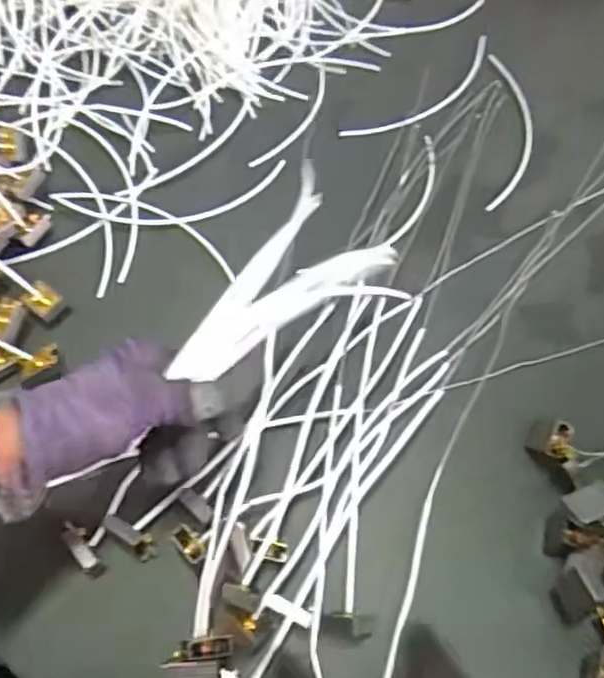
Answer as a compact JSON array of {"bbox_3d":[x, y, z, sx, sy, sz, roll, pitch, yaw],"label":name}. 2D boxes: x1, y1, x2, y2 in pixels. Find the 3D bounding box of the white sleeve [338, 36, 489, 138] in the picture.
[{"bbox_3d":[0.138,-0.268,0.705,0.224,0.008,0.044,-37,67,-18],"label":"white sleeve"}]

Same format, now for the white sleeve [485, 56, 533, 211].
[{"bbox_3d":[0.221,-0.223,0.682,0.046,0.005,0.223,7,61,5],"label":"white sleeve"}]

